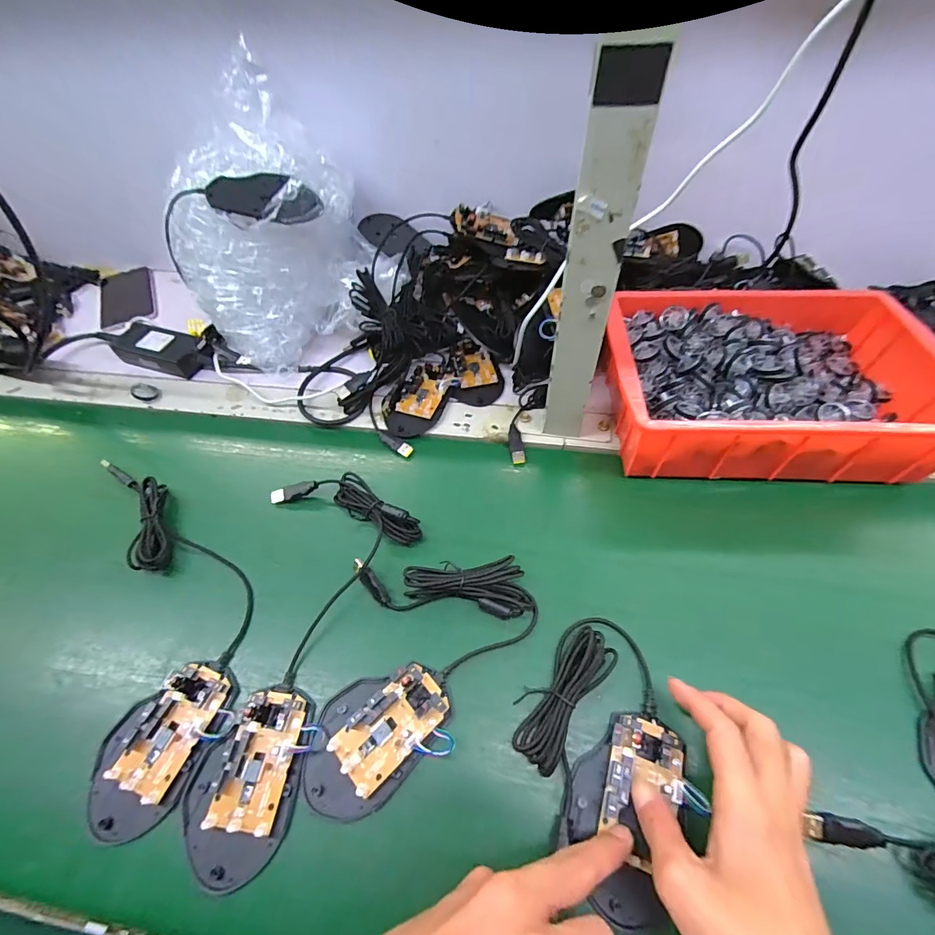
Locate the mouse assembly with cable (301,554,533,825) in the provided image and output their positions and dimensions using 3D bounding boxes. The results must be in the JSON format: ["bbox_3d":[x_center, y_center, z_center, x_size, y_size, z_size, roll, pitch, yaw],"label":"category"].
[{"bbox_3d":[-0.031,0.152,0.321,0.154,0.019,0.169,1,54,5],"label":"mouse assembly with cable"}]

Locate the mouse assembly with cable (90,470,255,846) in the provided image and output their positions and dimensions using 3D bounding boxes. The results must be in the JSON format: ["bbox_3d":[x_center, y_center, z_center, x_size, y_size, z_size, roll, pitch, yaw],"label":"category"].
[{"bbox_3d":[-0.247,0.117,0.358,0.109,0.034,0.292,-15,54,-7],"label":"mouse assembly with cable"}]

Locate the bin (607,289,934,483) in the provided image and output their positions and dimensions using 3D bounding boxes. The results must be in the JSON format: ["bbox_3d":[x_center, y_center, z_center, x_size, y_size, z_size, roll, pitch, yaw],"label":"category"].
[{"bbox_3d":[0.291,-0.093,0.437,0.291,0.078,0.206,1,54,5],"label":"bin"}]

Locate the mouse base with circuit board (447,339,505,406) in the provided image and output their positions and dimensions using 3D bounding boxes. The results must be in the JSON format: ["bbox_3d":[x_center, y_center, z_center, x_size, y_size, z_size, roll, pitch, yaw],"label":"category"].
[{"bbox_3d":[0.010,-0.116,0.515,0.063,0.019,0.093,-4,54,2],"label":"mouse base with circuit board"}]

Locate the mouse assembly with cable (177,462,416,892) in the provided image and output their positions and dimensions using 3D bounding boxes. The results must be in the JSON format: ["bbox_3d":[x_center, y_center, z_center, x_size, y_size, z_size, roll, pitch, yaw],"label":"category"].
[{"bbox_3d":[-0.148,0.131,0.344,0.141,0.019,0.288,11,56,12],"label":"mouse assembly with cable"}]

